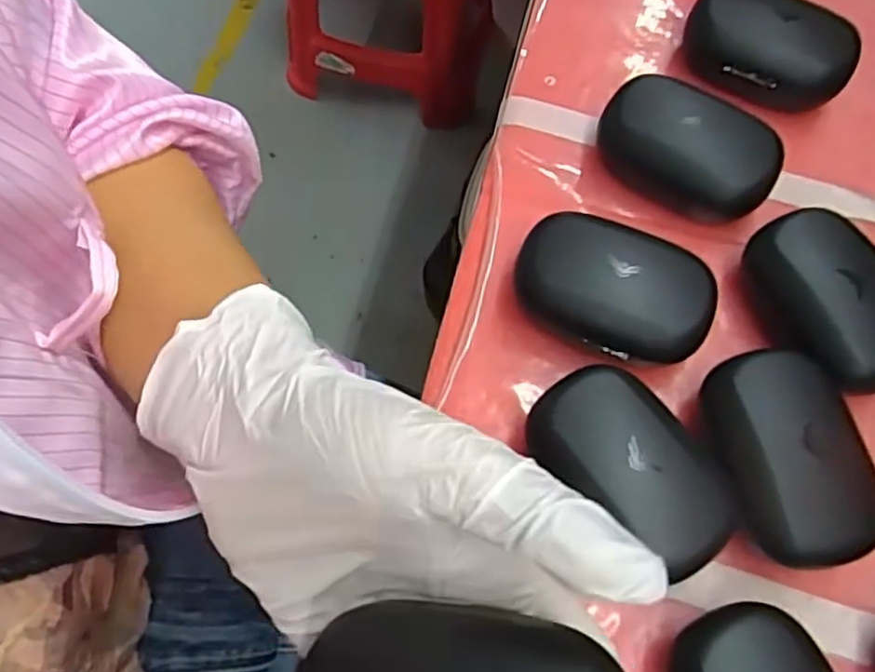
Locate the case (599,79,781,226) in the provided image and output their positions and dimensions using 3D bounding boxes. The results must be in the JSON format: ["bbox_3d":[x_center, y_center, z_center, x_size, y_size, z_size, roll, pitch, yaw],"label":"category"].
[{"bbox_3d":[0.122,-0.092,0.347,0.085,0.039,0.054,27,68,8],"label":"case"}]

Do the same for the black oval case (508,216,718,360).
[{"bbox_3d":[0.077,-0.019,0.317,0.085,0.037,0.058,25,68,7],"label":"black oval case"}]

